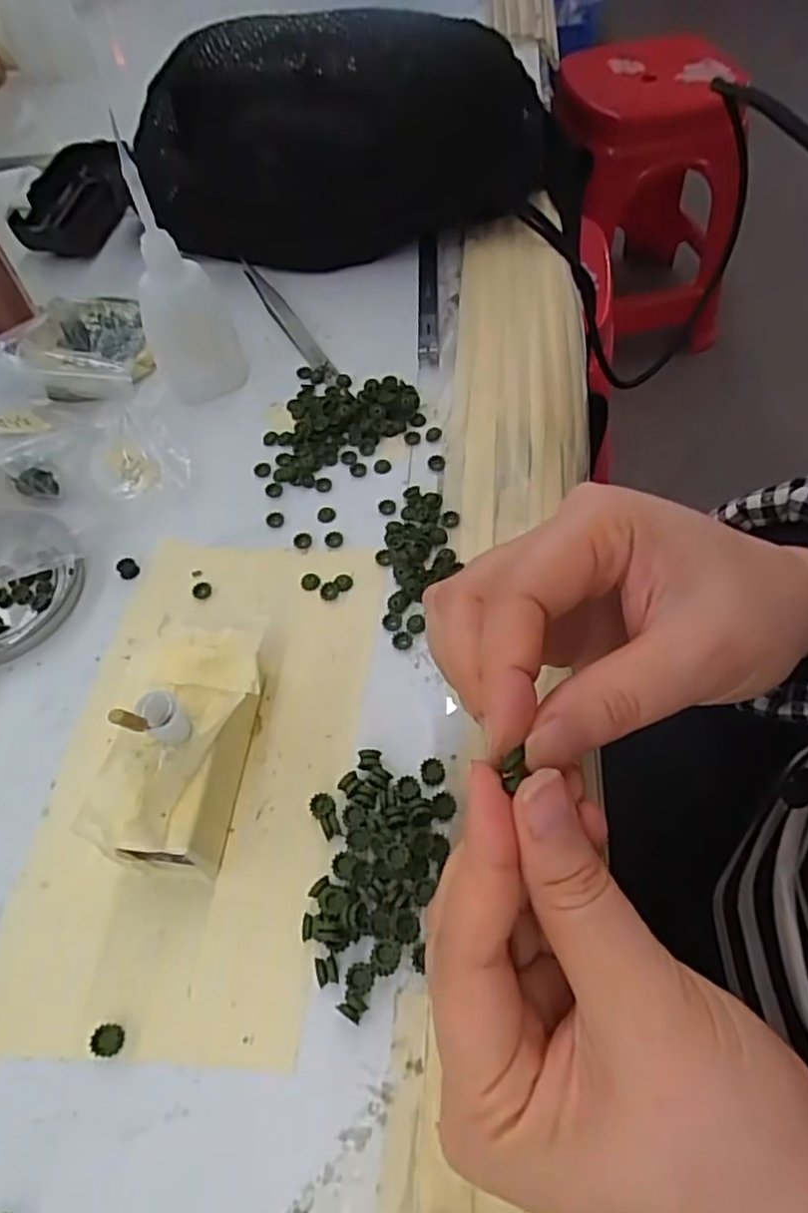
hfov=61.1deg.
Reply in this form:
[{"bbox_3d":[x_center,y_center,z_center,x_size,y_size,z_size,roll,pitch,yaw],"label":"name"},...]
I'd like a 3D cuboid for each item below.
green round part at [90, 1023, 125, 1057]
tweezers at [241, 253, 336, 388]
[{"bbox_3d":[-0.090,0.132,0.209,0.008,0.006,0.008,-2,57,3],"label":"green round part"},{"bbox_3d":[-0.070,-0.170,0.396,0.012,0.005,0.131,-27,59,-12],"label":"tweezers"}]

